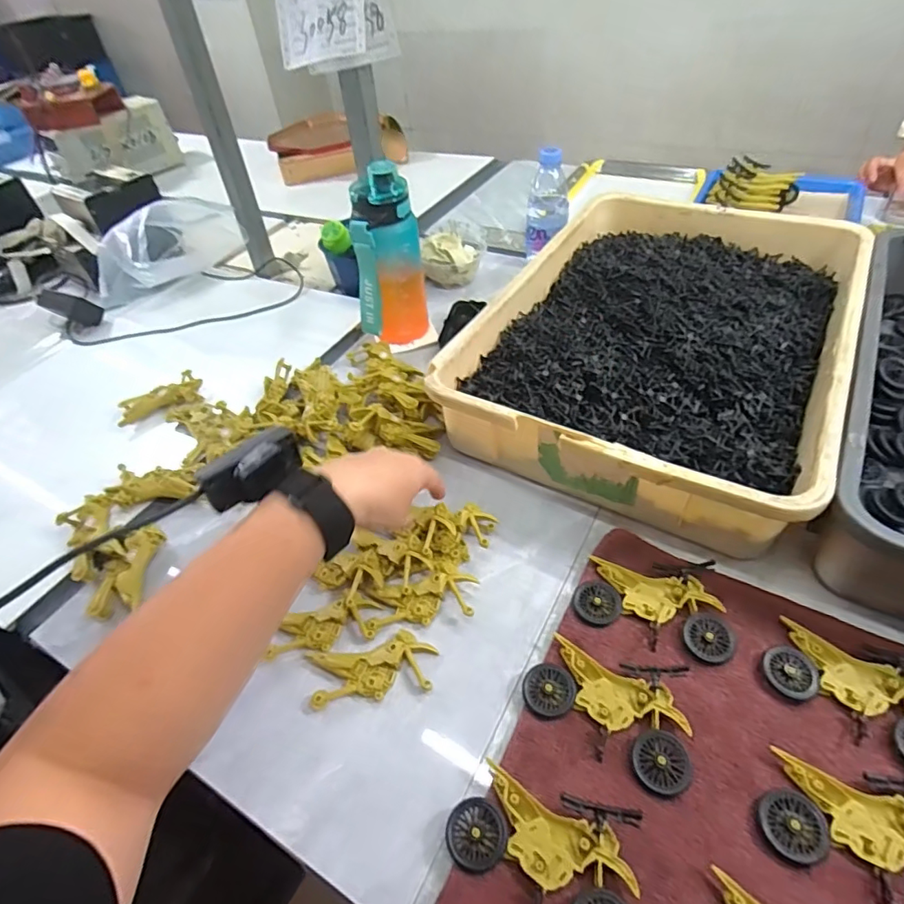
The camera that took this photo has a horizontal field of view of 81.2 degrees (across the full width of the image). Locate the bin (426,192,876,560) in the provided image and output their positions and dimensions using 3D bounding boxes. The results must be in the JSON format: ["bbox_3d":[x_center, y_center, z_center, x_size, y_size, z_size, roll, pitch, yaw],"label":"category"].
[{"bbox_3d":[0.247,-0.143,0.612,0.347,0.083,0.510,21,52,24],"label":"bin"}]

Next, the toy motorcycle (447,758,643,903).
[{"bbox_3d":[0.059,0.246,0.328,0.115,0.017,0.074,18,51,23],"label":"toy motorcycle"}]

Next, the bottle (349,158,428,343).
[{"bbox_3d":[-0.083,-0.235,0.668,0.093,0.200,0.063,-16,47,-8],"label":"bottle"}]

